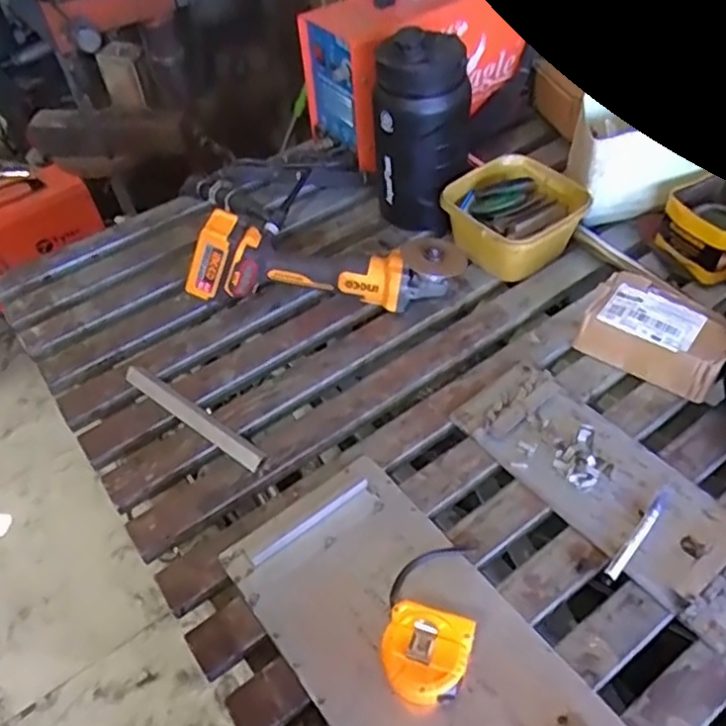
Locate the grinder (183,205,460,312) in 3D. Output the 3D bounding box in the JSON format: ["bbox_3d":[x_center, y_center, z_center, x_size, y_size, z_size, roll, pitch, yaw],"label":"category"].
[{"bbox_3d":[-0.050,-0.149,0.938,0.369,0.126,0.116,2,49,7],"label":"grinder"}]

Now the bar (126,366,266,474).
[{"bbox_3d":[-0.213,0.066,0.836,0.237,0.017,0.032,29,57,27],"label":"bar"}]

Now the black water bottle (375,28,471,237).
[{"bbox_3d":[0.086,-0.329,0.967,0.112,0.307,0.087,20,54,21],"label":"black water bottle"}]

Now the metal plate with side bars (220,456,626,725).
[{"bbox_3d":[0.043,0.266,0.639,0.200,0.015,0.377,-32,54,-21],"label":"metal plate with side bars"}]

